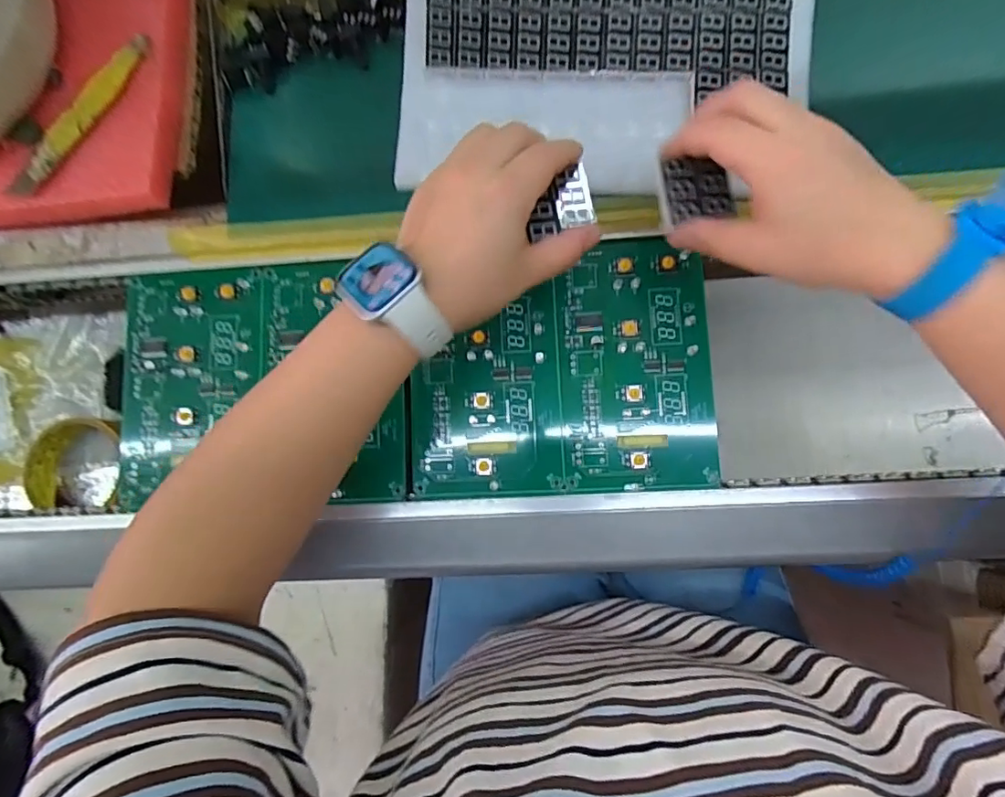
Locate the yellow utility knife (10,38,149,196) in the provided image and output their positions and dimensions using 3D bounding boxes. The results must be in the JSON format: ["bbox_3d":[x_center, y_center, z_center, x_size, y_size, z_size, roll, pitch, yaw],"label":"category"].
[{"bbox_3d":[-0.285,-0.192,0.360,0.022,0.005,0.135,37,87,7],"label":"yellow utility knife"}]

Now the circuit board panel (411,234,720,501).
[{"bbox_3d":[0.038,-0.020,0.364,0.198,0.006,0.164,-3,83,3],"label":"circuit board panel"}]

